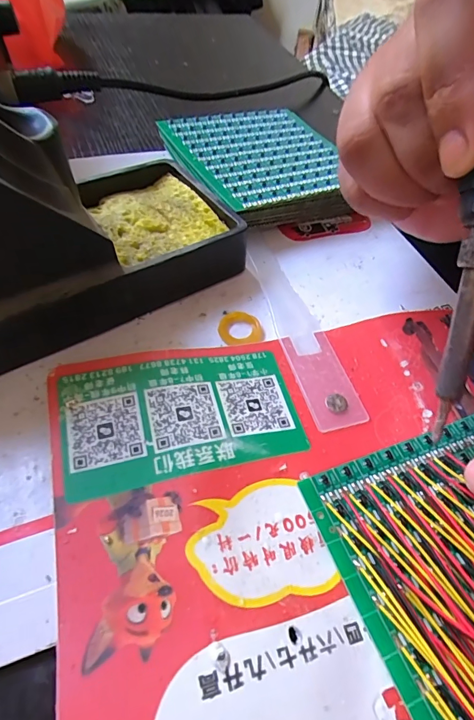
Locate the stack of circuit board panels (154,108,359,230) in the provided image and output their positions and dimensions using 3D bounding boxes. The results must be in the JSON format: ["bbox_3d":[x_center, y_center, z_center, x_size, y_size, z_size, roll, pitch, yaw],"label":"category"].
[{"bbox_3d":[0.016,-0.112,0.244,0.094,0.023,0.102,-17,56,-20],"label":"stack of circuit board panels"}]

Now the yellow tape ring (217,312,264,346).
[{"bbox_3d":[0.002,-0.013,0.176,0.019,0.004,0.018,3,51,-3],"label":"yellow tape ring"}]

